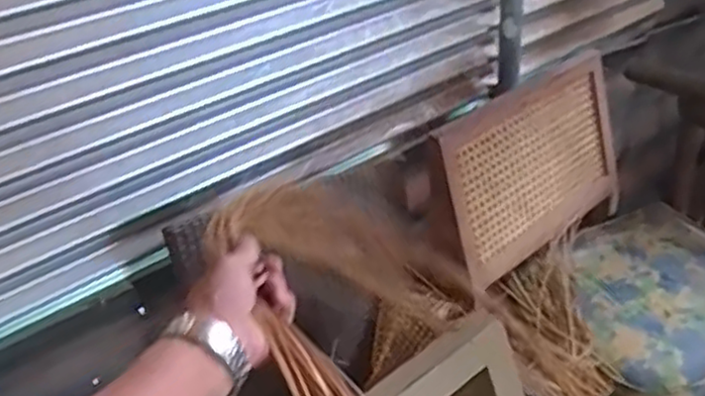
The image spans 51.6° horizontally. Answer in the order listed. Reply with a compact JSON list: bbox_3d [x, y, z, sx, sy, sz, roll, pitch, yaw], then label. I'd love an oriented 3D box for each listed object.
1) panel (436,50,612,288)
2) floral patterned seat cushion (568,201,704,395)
[{"bbox_3d":[0.349,-0.063,1.371,0.472,0.302,0.022,-29,21,-32],"label":"panel"},{"bbox_3d":[0.559,0.188,1.321,0.405,0.082,0.412,-13,35,-12],"label":"floral patterned seat cushion"}]

